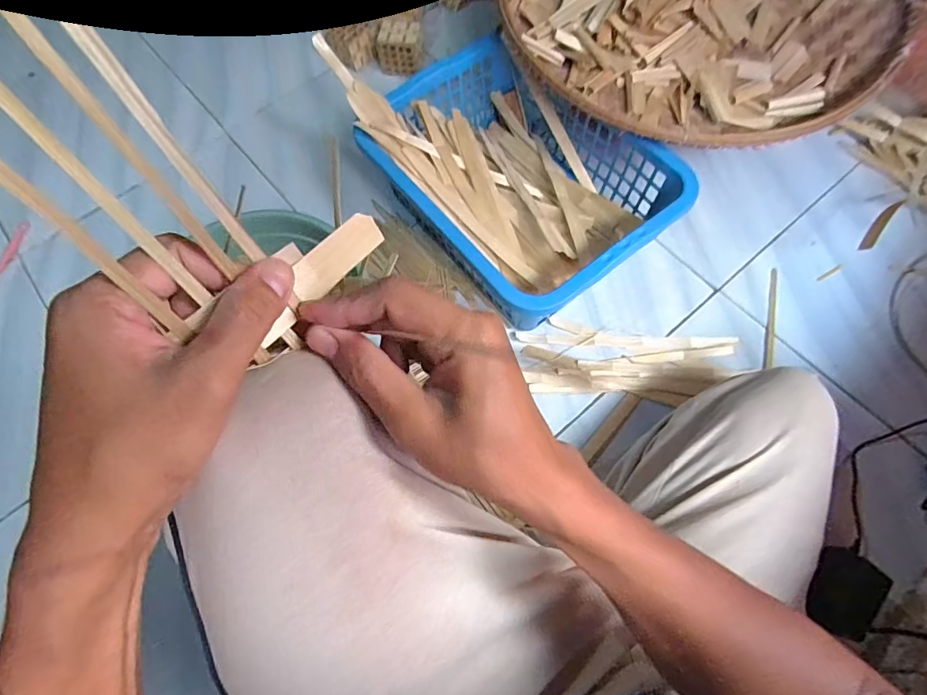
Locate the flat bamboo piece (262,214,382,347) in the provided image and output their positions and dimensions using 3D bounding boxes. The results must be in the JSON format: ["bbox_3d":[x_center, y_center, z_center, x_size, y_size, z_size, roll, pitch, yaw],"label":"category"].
[{"bbox_3d":[-0.070,-0.038,0.237,0.005,0.023,0.083,14,57,40],"label":"flat bamboo piece"}]

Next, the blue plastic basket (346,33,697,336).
[{"bbox_3d":[0.069,-0.247,0.703,0.299,0.142,0.423,-39,76,-11],"label":"blue plastic basket"}]

